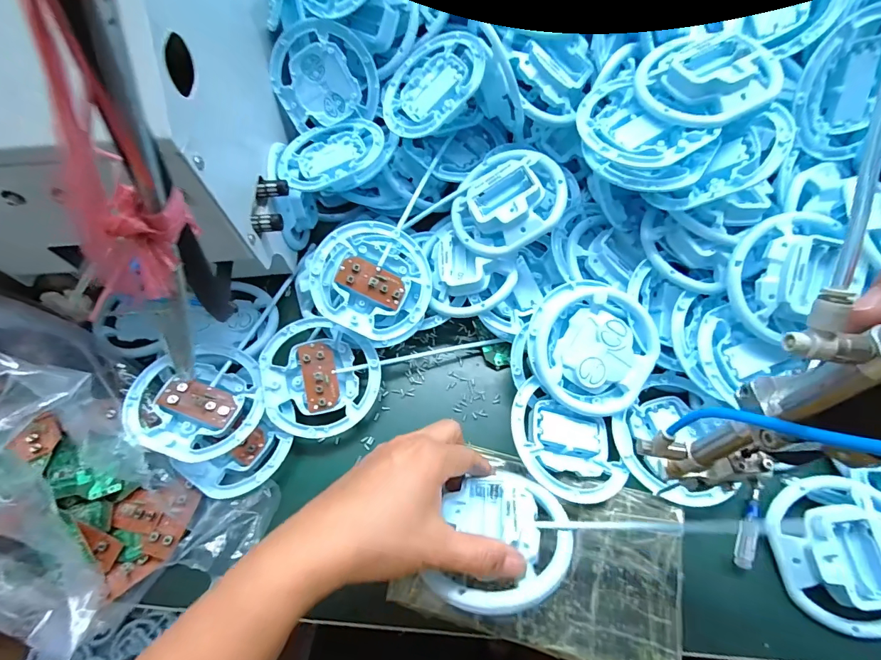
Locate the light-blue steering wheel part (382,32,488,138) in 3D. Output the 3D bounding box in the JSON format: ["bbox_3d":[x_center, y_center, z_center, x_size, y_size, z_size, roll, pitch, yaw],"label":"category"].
[{"bbox_3d":[-0.008,-0.230,0.389,0.105,0.012,0.099,-9,73,30],"label":"light-blue steering wheel part"}]

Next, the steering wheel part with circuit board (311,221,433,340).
[{"bbox_3d":[-0.061,-0.045,0.375,0.104,0.016,0.099,2,85,-16],"label":"steering wheel part with circuit board"}]

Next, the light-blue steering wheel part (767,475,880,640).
[{"bbox_3d":[0.302,0.165,0.304,0.094,0.029,0.104,-4,65,1],"label":"light-blue steering wheel part"}]

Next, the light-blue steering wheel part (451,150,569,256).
[{"bbox_3d":[0.056,-0.119,0.370,0.101,0.025,0.101,-6,74,22],"label":"light-blue steering wheel part"}]

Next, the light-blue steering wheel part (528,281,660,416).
[{"bbox_3d":[0.125,0.011,0.346,0.104,0.020,0.104,0,84,-2],"label":"light-blue steering wheel part"}]

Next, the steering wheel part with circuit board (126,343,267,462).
[{"bbox_3d":[-0.205,0.061,0.355,0.100,0.022,0.100,6,57,-9],"label":"steering wheel part with circuit board"}]

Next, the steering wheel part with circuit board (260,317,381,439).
[{"bbox_3d":[-0.107,0.042,0.377,0.103,0.022,0.103,2,75,-6],"label":"steering wheel part with circuit board"}]

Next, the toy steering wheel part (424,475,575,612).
[{"bbox_3d":[0.042,0.131,0.264,0.081,0.022,0.092,7,36,7],"label":"toy steering wheel part"}]

